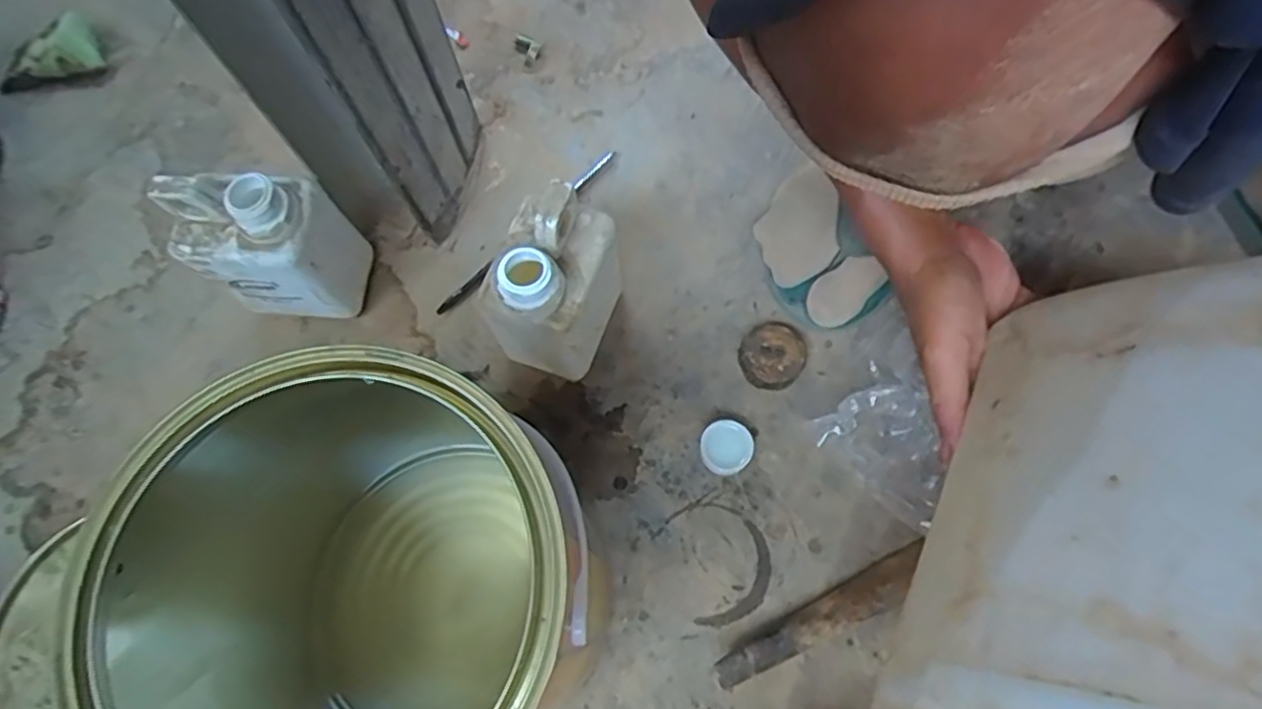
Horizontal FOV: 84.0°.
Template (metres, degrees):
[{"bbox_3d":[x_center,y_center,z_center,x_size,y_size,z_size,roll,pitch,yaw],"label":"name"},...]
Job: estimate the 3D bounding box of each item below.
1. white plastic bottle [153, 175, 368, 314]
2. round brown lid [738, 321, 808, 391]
[{"bbox_3d":[-0.241,-0.074,0.471,0.090,0.120,0.065,1,70,1],"label":"white plastic bottle"},{"bbox_3d":[0.100,0.001,0.496,0.046,0.017,0.047,0,70,1],"label":"round brown lid"}]

